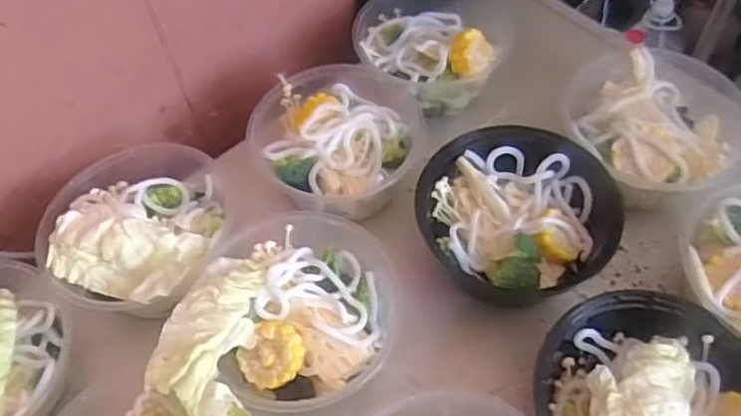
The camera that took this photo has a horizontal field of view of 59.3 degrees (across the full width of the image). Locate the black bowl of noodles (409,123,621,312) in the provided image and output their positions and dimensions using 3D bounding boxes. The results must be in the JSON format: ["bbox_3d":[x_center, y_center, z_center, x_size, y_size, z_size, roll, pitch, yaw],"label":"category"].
[{"bbox_3d":[0.124,0.012,0.576,0.162,0.082,0.147,-12,56,-4],"label":"black bowl of noodles"}]

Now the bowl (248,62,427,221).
[{"bbox_3d":[-0.029,-0.069,0.630,0.152,0.073,0.162,28,62,20],"label":"bowl"}]

